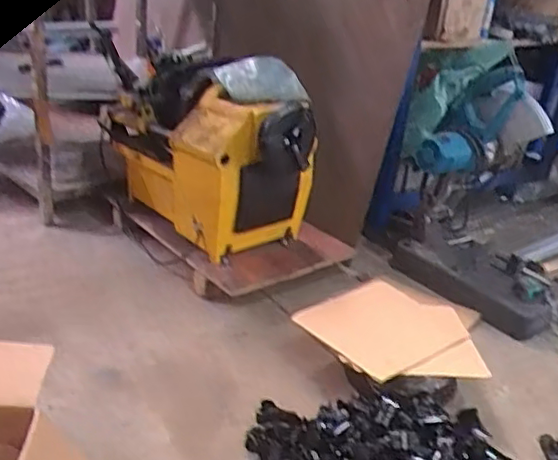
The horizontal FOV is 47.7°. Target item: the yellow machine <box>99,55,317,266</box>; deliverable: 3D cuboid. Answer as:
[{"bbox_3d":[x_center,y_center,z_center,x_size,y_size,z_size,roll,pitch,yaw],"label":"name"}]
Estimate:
[{"bbox_3d":[-0.179,-0.220,1.662,0.286,0.419,0.580,-18,35,-39],"label":"yellow machine"}]

